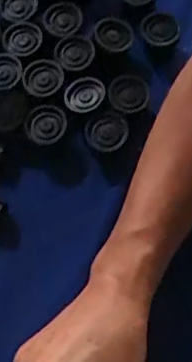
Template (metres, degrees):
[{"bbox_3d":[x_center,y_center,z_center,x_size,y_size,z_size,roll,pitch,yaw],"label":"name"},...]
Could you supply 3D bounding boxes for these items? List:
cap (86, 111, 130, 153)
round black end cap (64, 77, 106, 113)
[{"bbox_3d":[0.009,-0.042,0.468,0.034,0.010,0.032,-18,71,-7],"label":"cap"},{"bbox_3d":[-0.010,-0.073,0.477,0.033,0.010,0.028,-18,71,-7],"label":"round black end cap"}]

